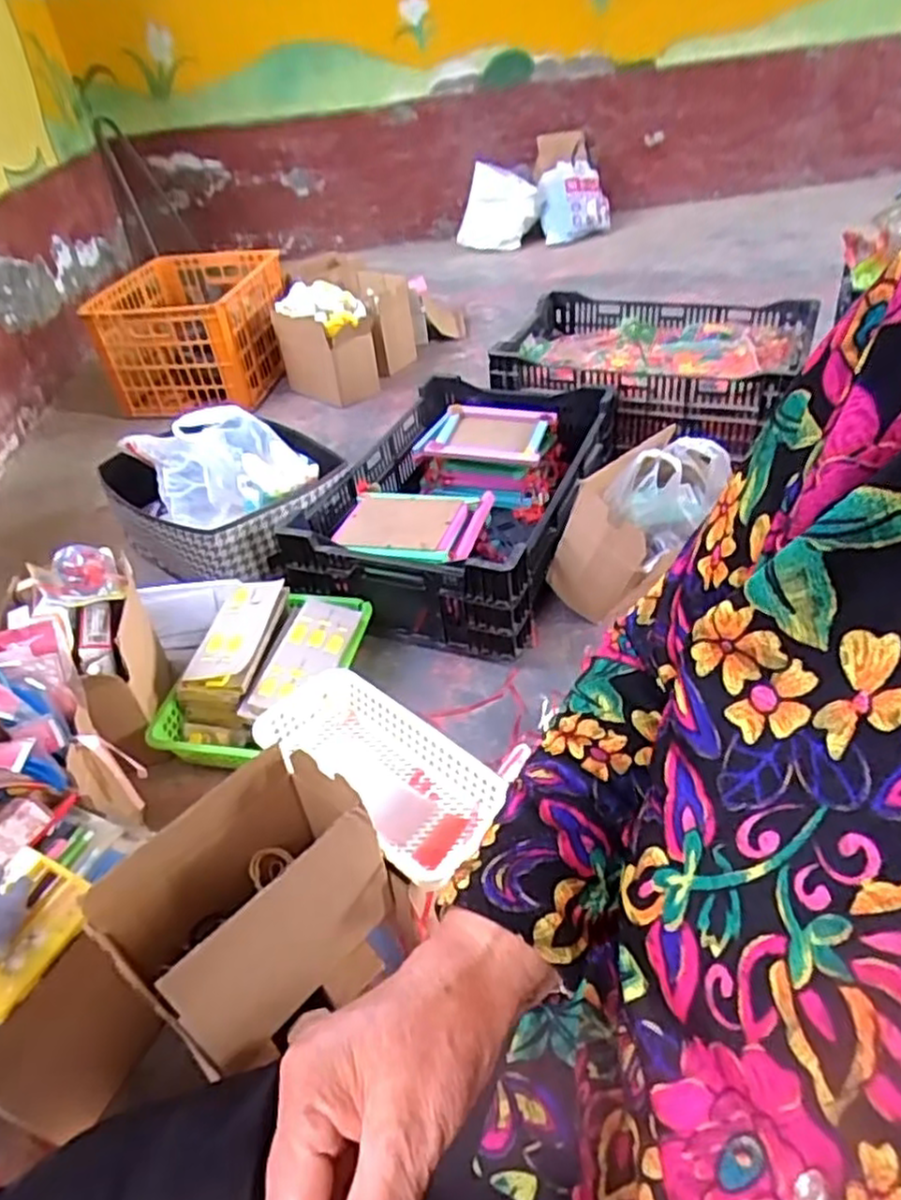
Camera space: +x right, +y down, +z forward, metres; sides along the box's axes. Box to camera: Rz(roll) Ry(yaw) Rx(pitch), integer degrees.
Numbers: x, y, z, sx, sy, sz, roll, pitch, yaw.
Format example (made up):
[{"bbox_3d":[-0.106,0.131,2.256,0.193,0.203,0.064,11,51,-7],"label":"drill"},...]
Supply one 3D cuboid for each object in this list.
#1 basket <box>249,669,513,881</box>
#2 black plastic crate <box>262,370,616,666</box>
[{"bbox_3d":[-0.079,0.173,0.748,0.279,0.056,0.126,28,51,35],"label":"basket"},{"bbox_3d":[0.024,-0.188,1.333,0.422,0.188,0.615,11,43,21],"label":"black plastic crate"}]

